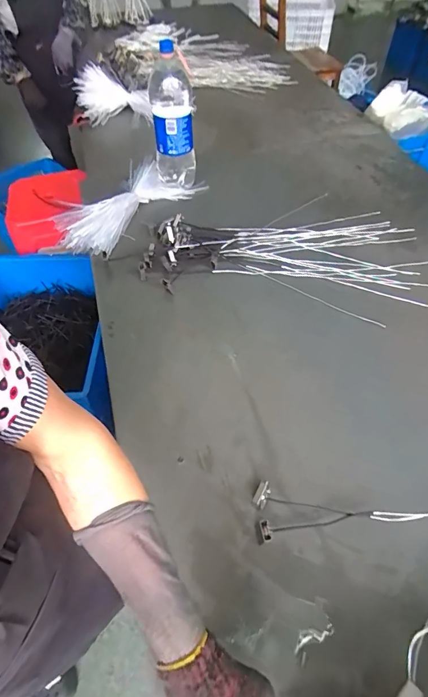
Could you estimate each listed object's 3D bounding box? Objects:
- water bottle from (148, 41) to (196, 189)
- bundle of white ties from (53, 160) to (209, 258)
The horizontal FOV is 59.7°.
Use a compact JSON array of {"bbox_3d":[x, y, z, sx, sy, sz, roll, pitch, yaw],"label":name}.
[{"bbox_3d":[-0.105,-0.559,0.951,0.109,0.279,0.078,-2,54,0],"label":"water bottle"},{"bbox_3d":[-0.236,-0.392,1.002,0.228,0.050,0.398,37,62,25],"label":"bundle of white ties"}]

